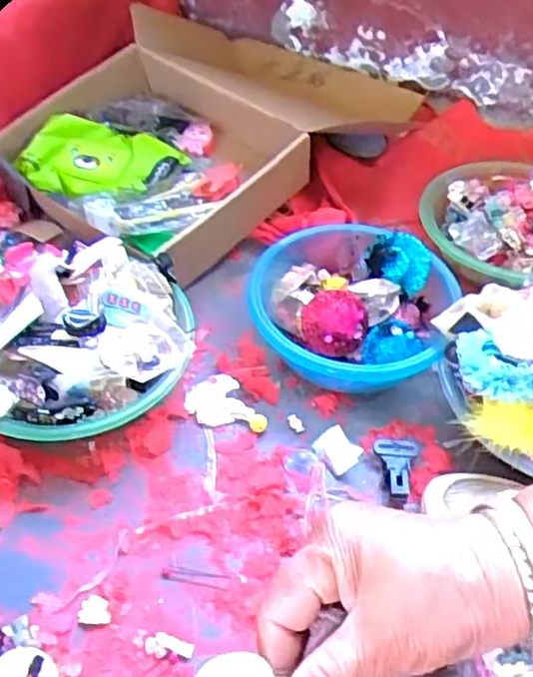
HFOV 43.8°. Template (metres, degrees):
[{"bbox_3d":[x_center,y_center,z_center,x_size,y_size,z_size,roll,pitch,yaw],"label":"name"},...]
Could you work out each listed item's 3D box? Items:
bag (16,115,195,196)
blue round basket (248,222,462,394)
[{"bbox_3d":[-0.223,-0.236,0.877,0.200,0.033,0.133,18,49,16],"label":"bag"},{"bbox_3d":[0.093,-0.029,0.730,0.207,0.086,0.211,2,48,-3],"label":"blue round basket"}]

